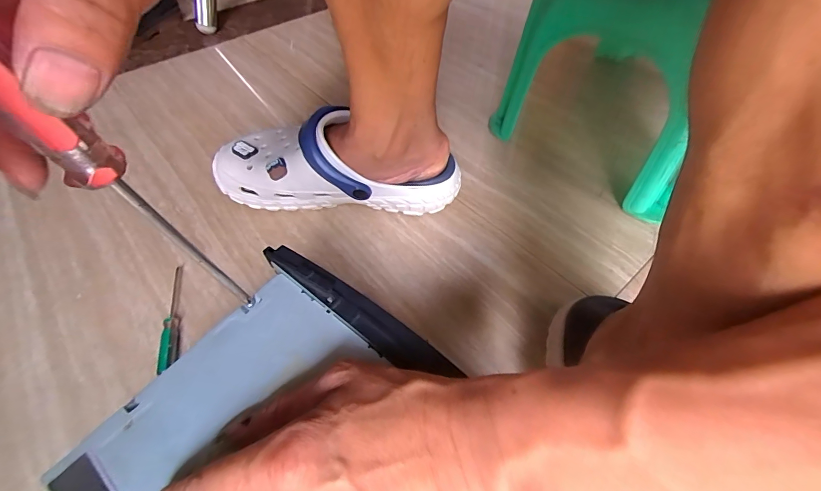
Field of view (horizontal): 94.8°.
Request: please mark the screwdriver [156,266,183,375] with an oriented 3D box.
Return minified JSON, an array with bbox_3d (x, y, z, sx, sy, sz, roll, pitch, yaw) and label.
[{"bbox_3d":[-0.230,0.066,0.367,0.015,0.012,0.116,-10,53,-8],"label":"screwdriver"}]

